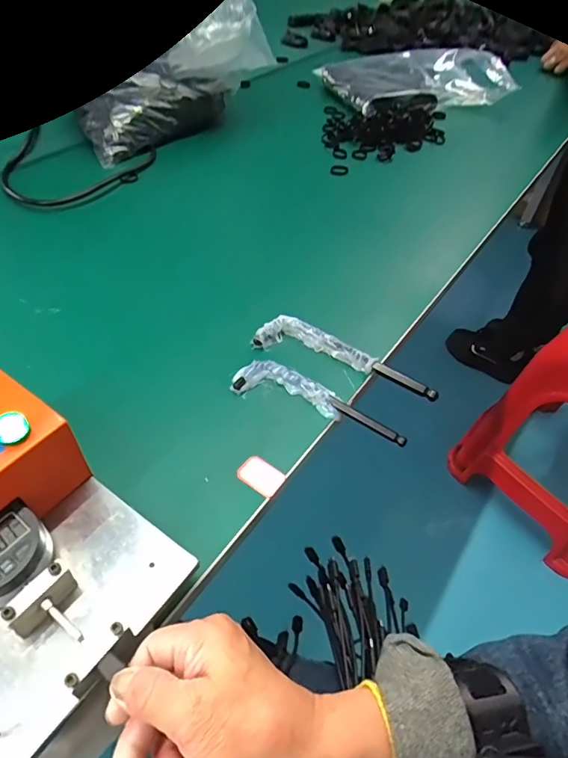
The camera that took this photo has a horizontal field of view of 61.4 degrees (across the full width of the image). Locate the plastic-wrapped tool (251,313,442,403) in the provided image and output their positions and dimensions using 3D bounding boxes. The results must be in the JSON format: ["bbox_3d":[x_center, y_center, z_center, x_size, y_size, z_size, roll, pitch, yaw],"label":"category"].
[{"bbox_3d":[0.059,-0.020,0.466,0.178,0.028,0.040,19,51,12],"label":"plastic-wrapped tool"}]

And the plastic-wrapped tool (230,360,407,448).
[{"bbox_3d":[0.032,0.019,0.432,0.158,0.019,0.038,17,50,10],"label":"plastic-wrapped tool"}]

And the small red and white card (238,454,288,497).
[{"bbox_3d":[-0.018,0.077,0.379,0.036,0.004,0.024,31,54,21],"label":"small red and white card"}]

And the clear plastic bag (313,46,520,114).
[{"bbox_3d":[0.270,-0.614,0.973,0.362,0.069,0.240,-9,50,-14],"label":"clear plastic bag"}]

